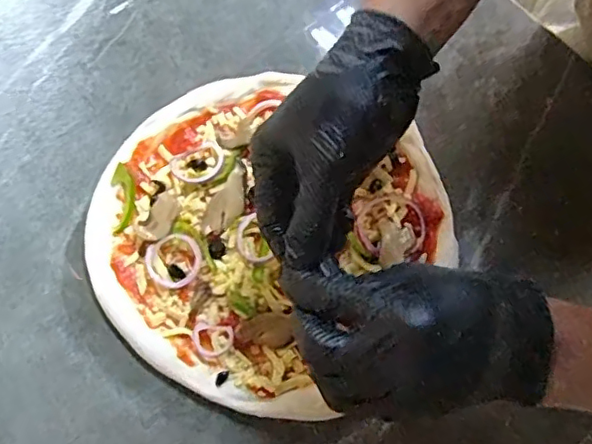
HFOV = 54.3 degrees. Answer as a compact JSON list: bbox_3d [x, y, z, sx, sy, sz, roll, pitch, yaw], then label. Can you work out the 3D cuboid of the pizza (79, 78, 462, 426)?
[{"bbox_3d":[-0.030,0.001,0.453,0.248,0.014,0.255,40,79,12],"label":"pizza"}]

